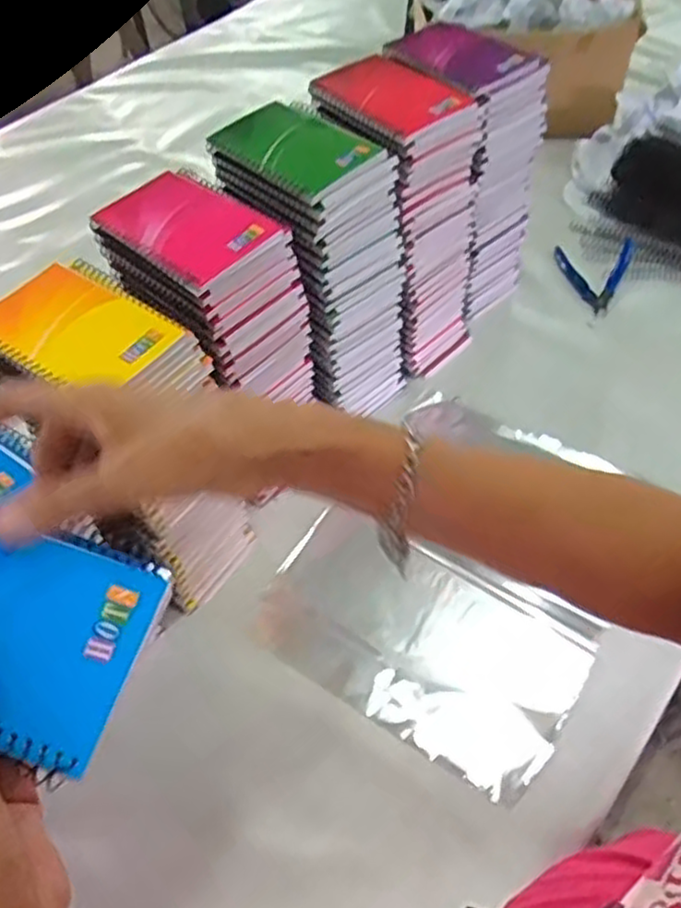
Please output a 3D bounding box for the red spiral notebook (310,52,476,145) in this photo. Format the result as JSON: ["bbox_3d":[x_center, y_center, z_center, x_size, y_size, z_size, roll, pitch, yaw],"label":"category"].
[{"bbox_3d":[0.042,-0.313,0.617,0.098,0.012,0.140,-34,58,-21],"label":"red spiral notebook"}]

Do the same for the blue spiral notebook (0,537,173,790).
[{"bbox_3d":[-0.146,0.066,0.290,0.130,0.010,0.088,21,66,3],"label":"blue spiral notebook"}]

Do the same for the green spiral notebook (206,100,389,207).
[{"bbox_3d":[-0.034,-0.243,0.563,0.119,0.019,0.080,37,63,26],"label":"green spiral notebook"}]

